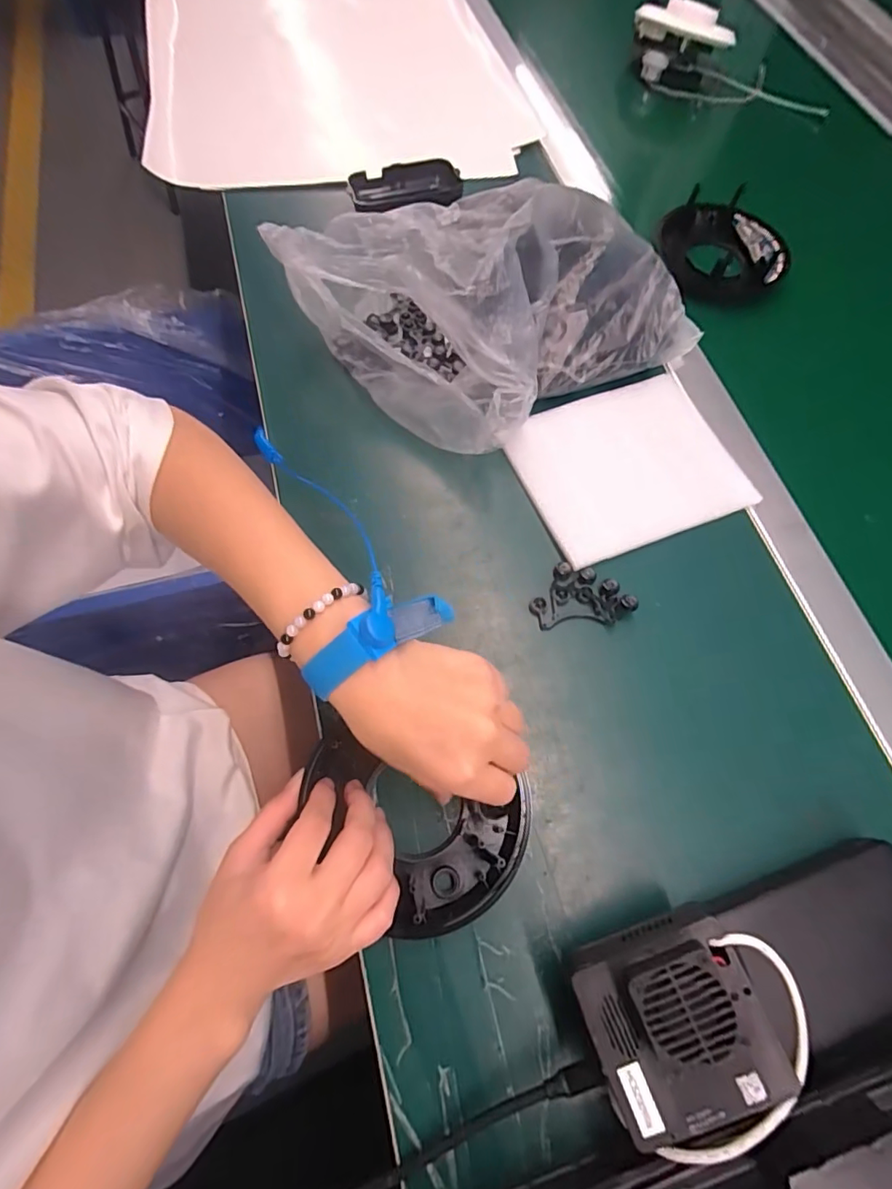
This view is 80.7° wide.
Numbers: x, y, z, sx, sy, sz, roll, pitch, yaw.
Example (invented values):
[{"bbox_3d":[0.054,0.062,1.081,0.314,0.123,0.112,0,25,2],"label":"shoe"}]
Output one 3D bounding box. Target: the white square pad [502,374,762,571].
[{"bbox_3d":[0.142,-0.101,0.417,0.166,0.015,0.136,-20,69,-10],"label":"white square pad"}]

